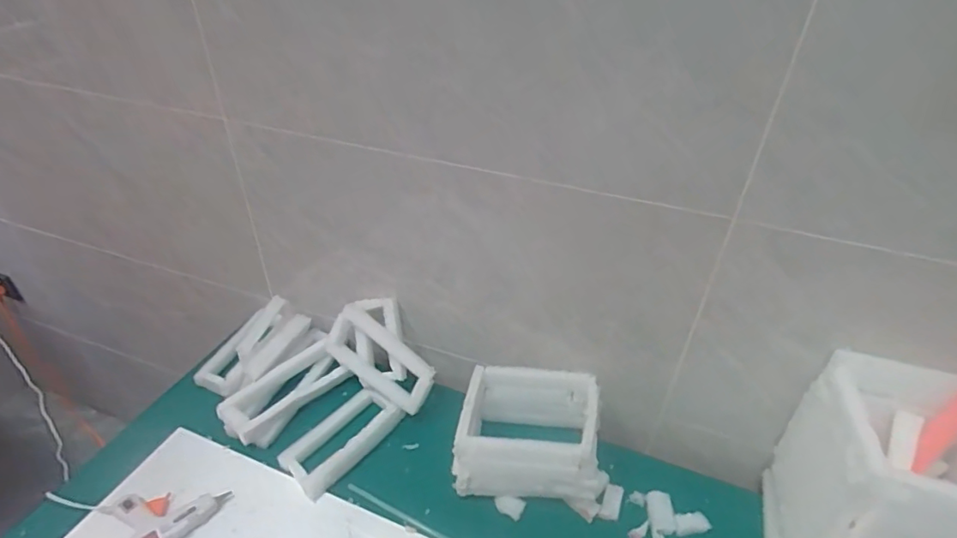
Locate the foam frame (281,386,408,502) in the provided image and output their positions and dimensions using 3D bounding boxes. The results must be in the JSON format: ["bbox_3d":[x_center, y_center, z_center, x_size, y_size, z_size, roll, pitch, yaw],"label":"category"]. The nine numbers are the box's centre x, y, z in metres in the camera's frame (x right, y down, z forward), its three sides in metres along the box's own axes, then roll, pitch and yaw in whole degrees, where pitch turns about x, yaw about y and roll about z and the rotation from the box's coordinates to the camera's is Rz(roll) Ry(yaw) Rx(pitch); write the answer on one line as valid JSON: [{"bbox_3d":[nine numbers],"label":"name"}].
[{"bbox_3d":[-0.231,0.281,0.901,0.098,0.030,0.190,28,44,29],"label":"foam frame"}]

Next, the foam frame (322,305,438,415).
[{"bbox_3d":[-0.176,0.165,0.954,0.211,0.102,0.031,33,13,17],"label":"foam frame"}]

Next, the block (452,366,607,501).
[{"bbox_3d":[0.087,0.263,0.881,0.233,0.126,0.202,4,38,3],"label":"block"}]

